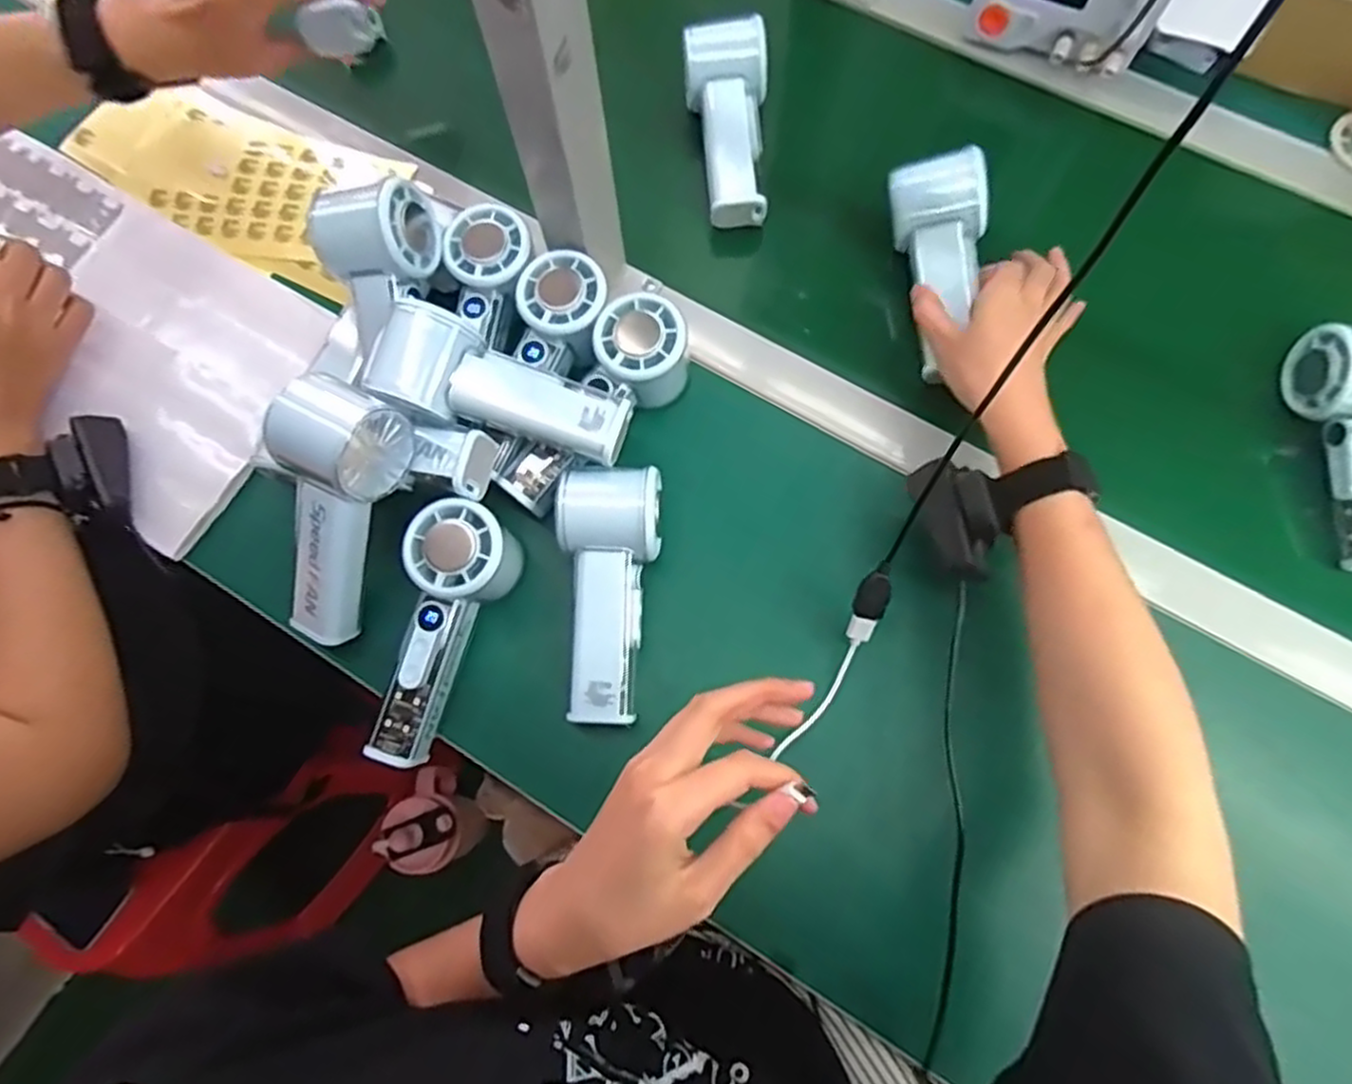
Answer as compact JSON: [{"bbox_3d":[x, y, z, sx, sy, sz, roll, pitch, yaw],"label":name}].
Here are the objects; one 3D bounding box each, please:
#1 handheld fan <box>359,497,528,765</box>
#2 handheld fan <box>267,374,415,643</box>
[{"bbox_3d":[-0.139,0.052,0.438,0.054,0.054,0.152,18,88,7],"label":"handheld fan"},{"bbox_3d":[-0.199,-0.012,0.418,0.062,0.053,0.149,20,110,7],"label":"handheld fan"}]

